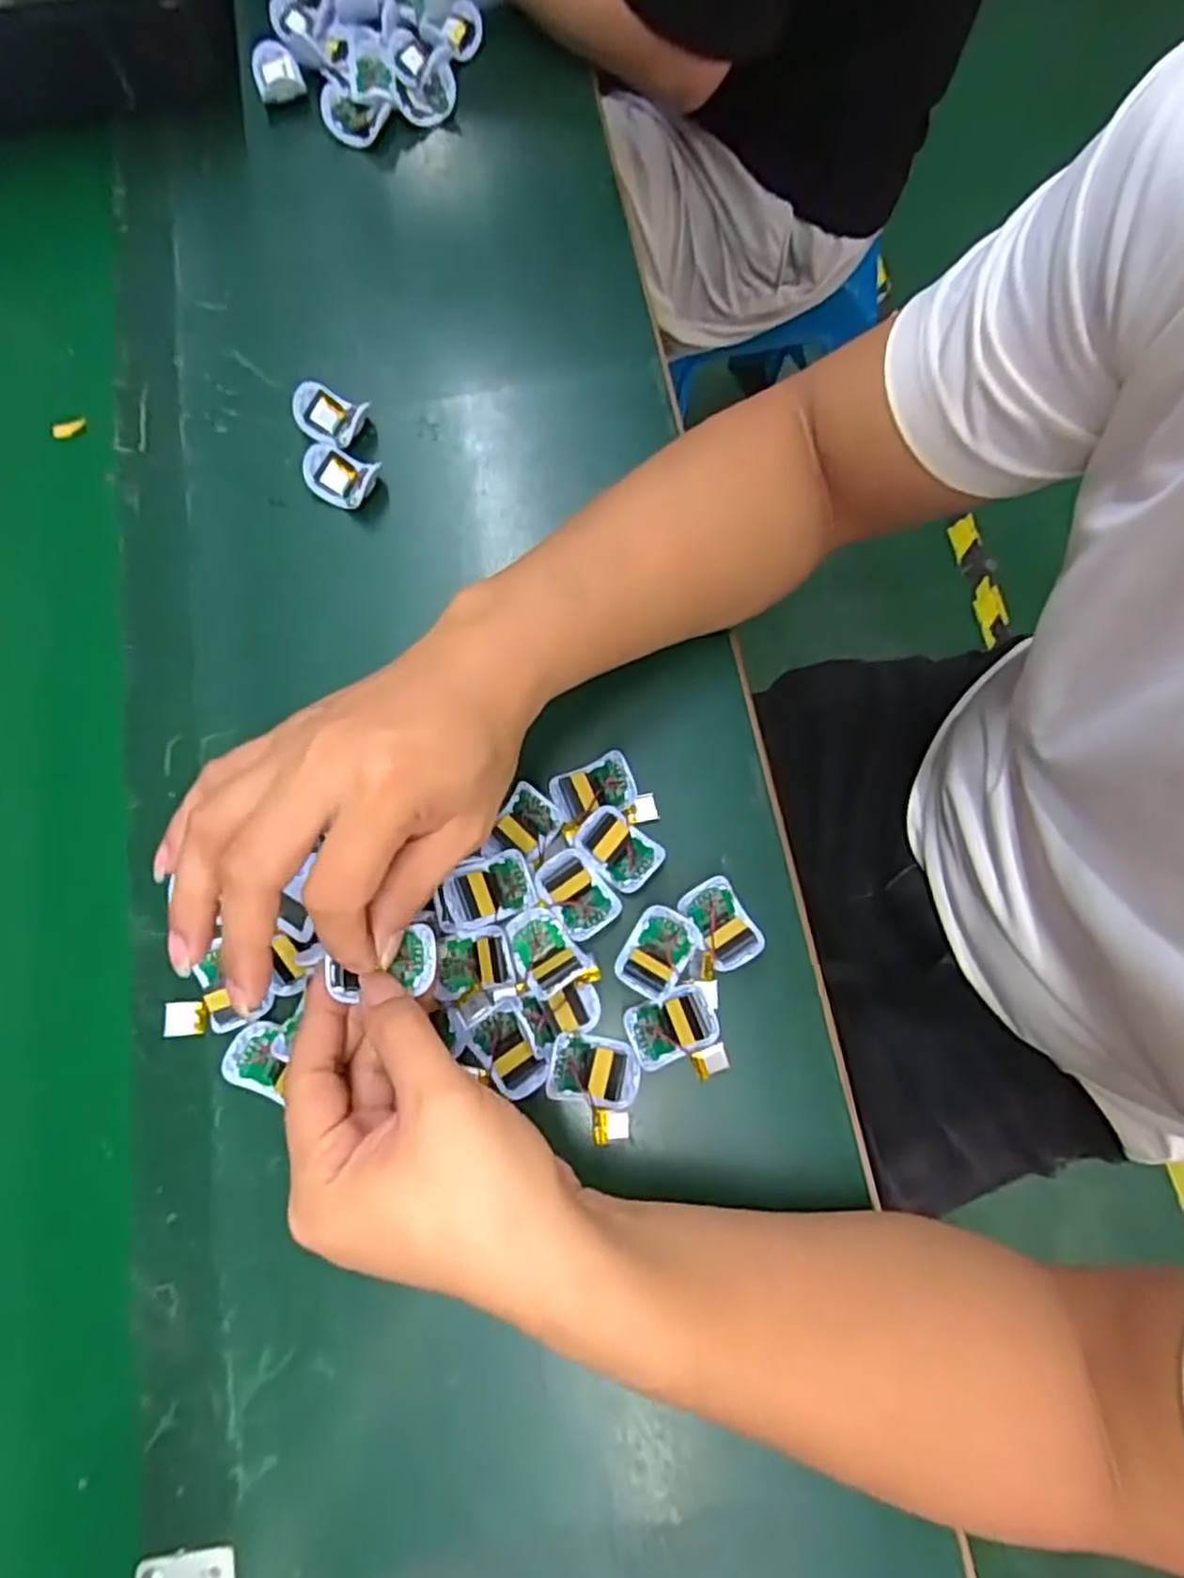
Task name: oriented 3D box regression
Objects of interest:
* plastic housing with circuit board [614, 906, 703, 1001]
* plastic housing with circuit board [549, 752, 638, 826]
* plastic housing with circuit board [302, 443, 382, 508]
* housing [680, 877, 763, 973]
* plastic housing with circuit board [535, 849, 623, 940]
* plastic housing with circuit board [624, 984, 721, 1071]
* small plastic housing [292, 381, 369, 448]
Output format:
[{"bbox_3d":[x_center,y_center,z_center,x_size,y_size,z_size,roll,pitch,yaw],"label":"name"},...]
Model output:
[{"bbox_3d":[0.032,0.080,0.368,0.030,0.015,0.040,30,77,6],"label":"plastic housing with circuit board"},{"bbox_3d":[0.000,0.001,0.390,0.042,0.016,0.029,-20,77,-6],"label":"plastic housing with circuit board"},{"bbox_3d":[-0.147,-0.184,0.442,0.039,0.015,0.033,29,77,6],"label":"plastic housing with circuit board"},{"bbox_3d":[0.064,0.066,0.374,0.028,0.018,0.042,-31,78,-9],"label":"housing"},{"bbox_3d":[-0.008,0.053,0.375,0.029,0.011,0.043,-36,79,-10],"label":"plastic housing with circuit board"},{"bbox_3d":[0.038,0.114,0.359,0.042,0.010,0.029,-19,77,-6],"label":"plastic housing with circuit board"},{"bbox_3d":[-0.158,-0.223,0.450,0.038,0.014,0.031,24,76,5],"label":"small plastic housing"}]

